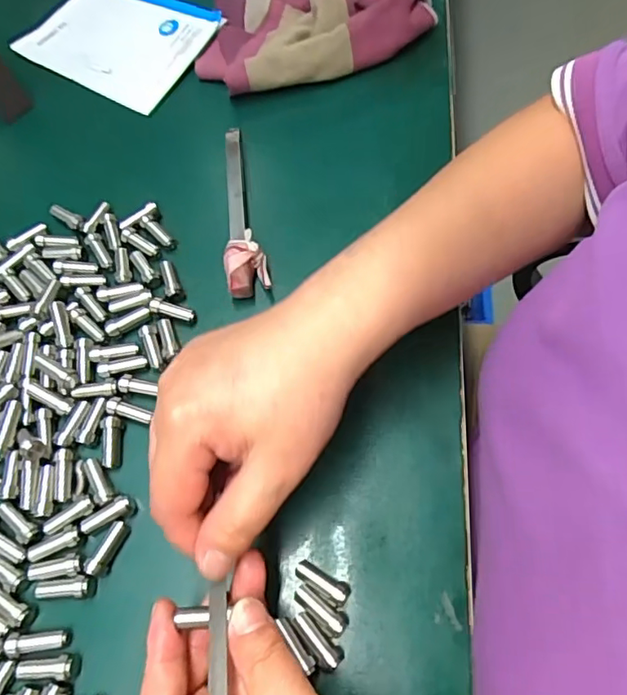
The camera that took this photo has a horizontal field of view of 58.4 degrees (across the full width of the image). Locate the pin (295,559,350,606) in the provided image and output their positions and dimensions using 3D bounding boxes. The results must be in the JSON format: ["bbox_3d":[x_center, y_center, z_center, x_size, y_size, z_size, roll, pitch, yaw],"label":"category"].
[{"bbox_3d":[0.004,0.110,0.264,0.027,0.009,0.009,27,69,15],"label":"pin"}]

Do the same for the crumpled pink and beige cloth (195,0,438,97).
[{"bbox_3d":[-0.003,-0.252,0.419,0.178,0.037,0.120,-15,65,-4],"label":"crumpled pink and beige cloth"}]

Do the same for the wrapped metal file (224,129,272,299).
[{"bbox_3d":[-0.048,-0.091,0.359,0.024,0.015,0.132,-9,64,-2],"label":"wrapped metal file"}]

